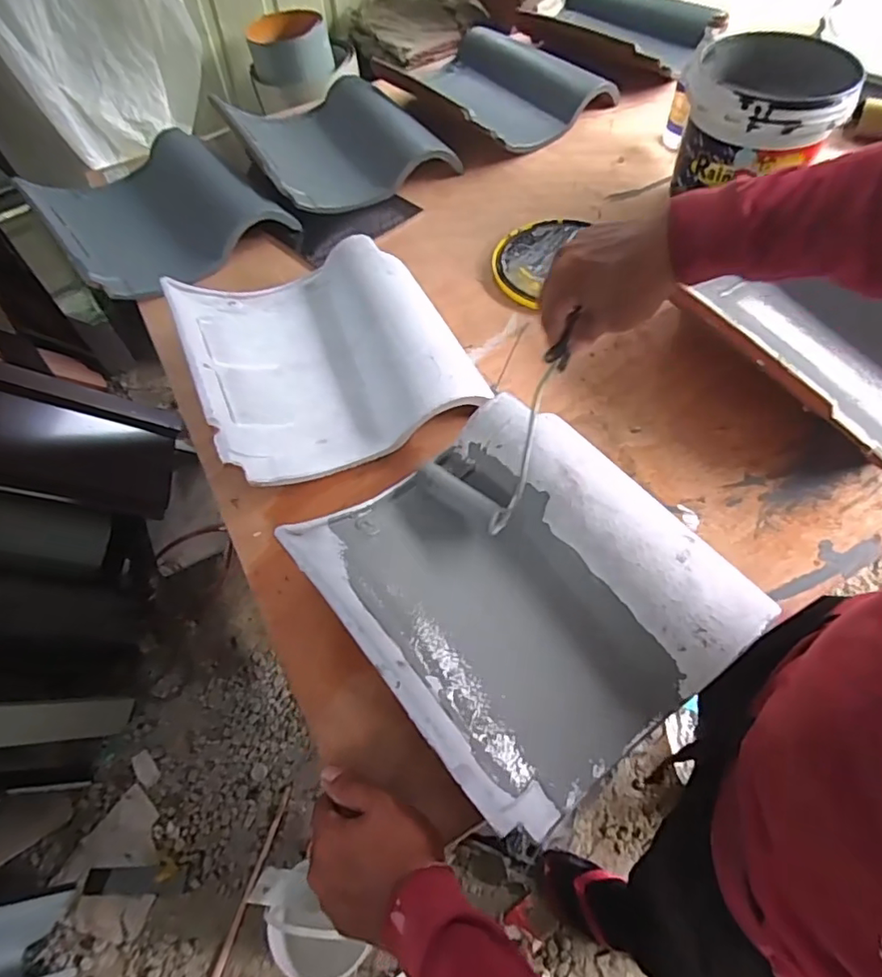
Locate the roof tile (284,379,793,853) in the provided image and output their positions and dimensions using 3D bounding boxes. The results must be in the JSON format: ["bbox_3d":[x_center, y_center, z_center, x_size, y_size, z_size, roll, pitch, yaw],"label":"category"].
[{"bbox_3d":[0.068,0.082,0.503,0.287,0.078,0.313,-34,59,-21],"label":"roof tile"}]

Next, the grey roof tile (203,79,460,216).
[{"bbox_3d":[-0.190,-0.593,0.967,0.286,0.077,0.357,-27,56,-16],"label":"grey roof tile"}]

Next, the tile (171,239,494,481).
[{"bbox_3d":[-0.136,-0.172,0.682,0.304,0.067,0.322,-22,55,-13],"label":"tile"}]

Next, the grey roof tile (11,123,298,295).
[{"bbox_3d":[-0.444,-0.437,0.878,0.294,0.072,0.340,-35,59,-21],"label":"grey roof tile"}]

